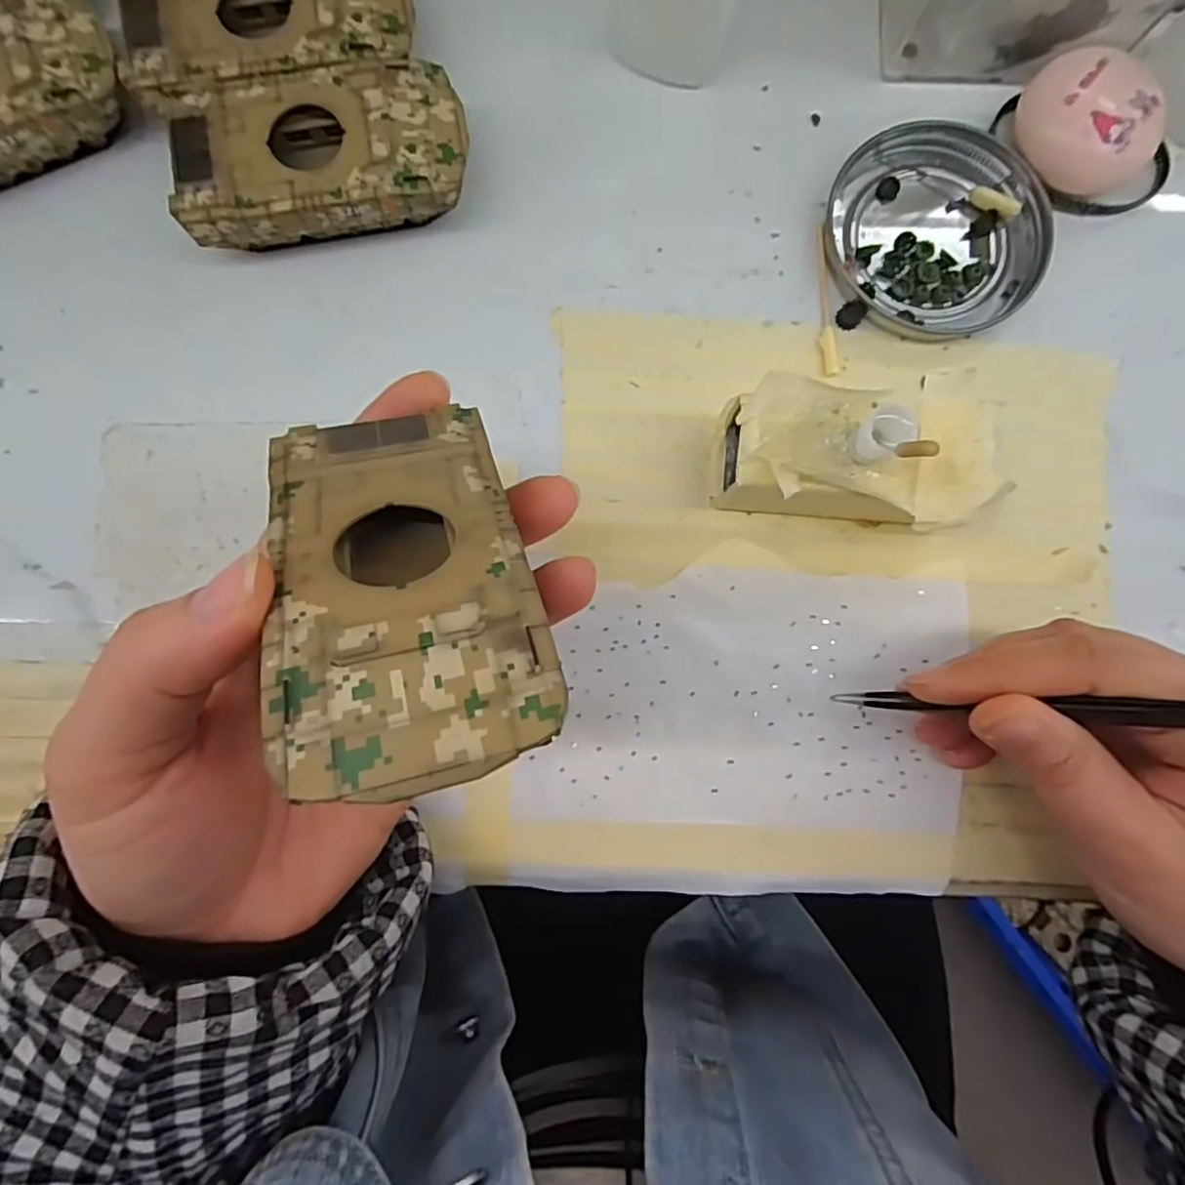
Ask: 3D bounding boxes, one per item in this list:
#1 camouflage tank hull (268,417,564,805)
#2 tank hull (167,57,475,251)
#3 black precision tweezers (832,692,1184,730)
[{"bbox_3d":[-0.039,0.000,0.134,0.048,0.022,0.093,-12,52,-13],"label":"camouflage tank hull"},{"bbox_3d":[-0.091,-0.148,0.222,0.095,0.025,0.049,-13,84,-2],"label":"tank hull"},{"bbox_3d":[0.133,0.032,0.174,0.135,0.006,0.005,-6,82,44],"label":"black precision tweezers"}]

